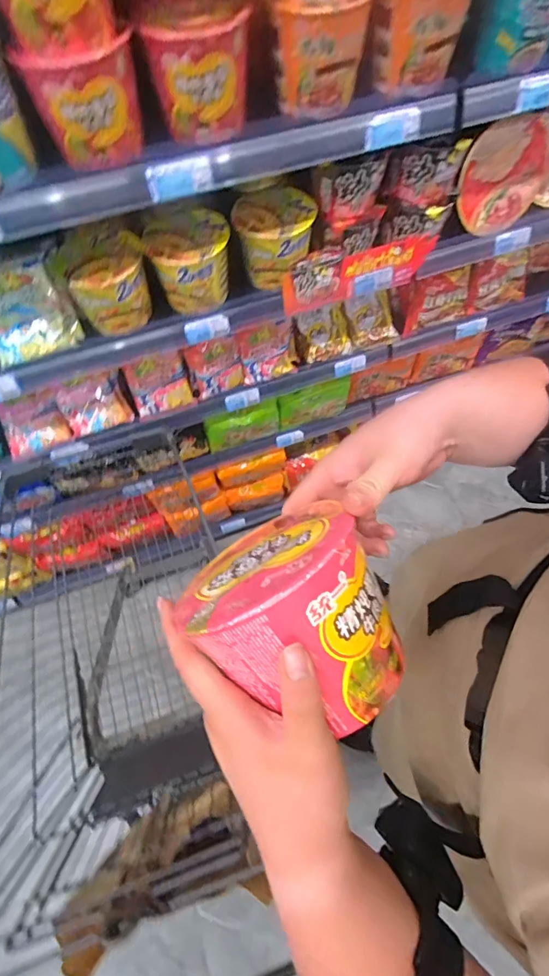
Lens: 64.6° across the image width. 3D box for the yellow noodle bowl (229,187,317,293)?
[{"bbox_3d":[0.002,-0.436,0.767,0.135,0.104,0.122,7,64,6],"label":"yellow noodle bowl"}]

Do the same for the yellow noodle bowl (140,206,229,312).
[{"bbox_3d":[-0.143,-0.390,0.749,0.137,0.106,0.145,-6,63,-1],"label":"yellow noodle bowl"}]

